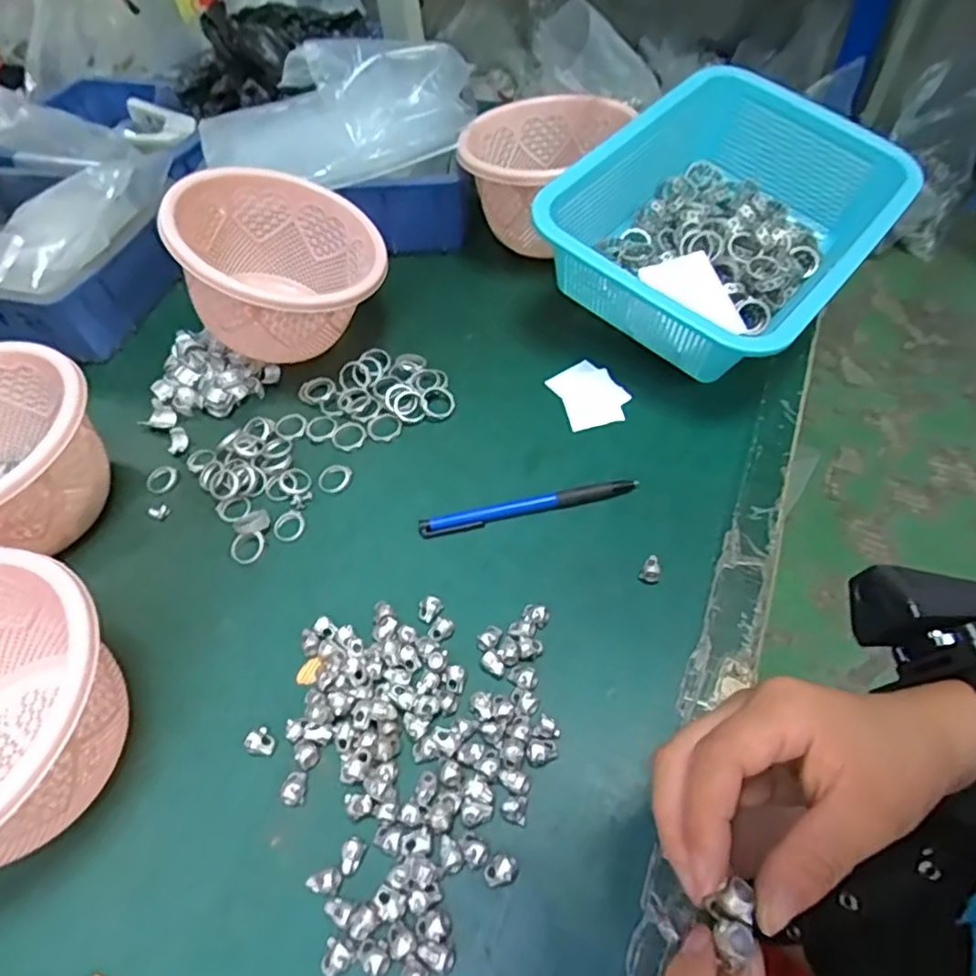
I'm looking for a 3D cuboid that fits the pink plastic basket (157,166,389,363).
[{"bbox_3d":[-0.159,-0.161,0.475,0.144,0.095,0.151,2,50,-22],"label":"pink plastic basket"}]

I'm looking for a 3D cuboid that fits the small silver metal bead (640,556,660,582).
[{"bbox_3d":[0.094,0.048,0.365,0.011,0.014,0.013,15,56,16],"label":"small silver metal bead"}]

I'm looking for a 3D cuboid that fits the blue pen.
[{"bbox_3d":[0.026,0.013,0.398,0.138,0.011,0.013,-11,52,-3],"label":"blue pen"}]

